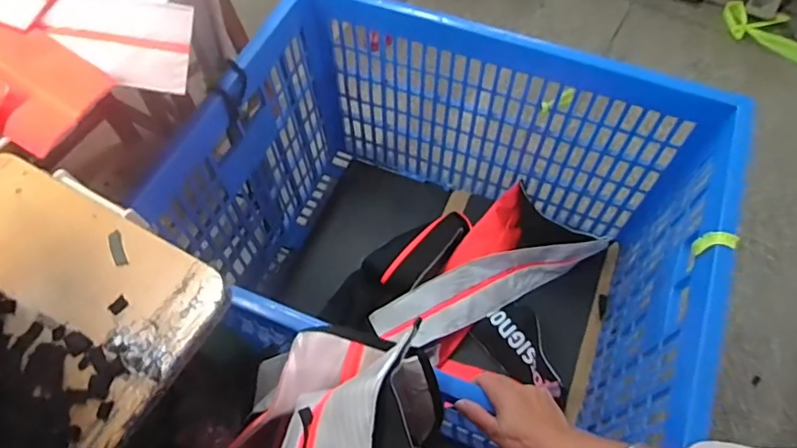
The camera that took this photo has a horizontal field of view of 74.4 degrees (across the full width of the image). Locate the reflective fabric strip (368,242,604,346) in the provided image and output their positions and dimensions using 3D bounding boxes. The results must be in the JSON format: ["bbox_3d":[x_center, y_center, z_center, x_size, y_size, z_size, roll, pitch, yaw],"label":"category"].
[{"bbox_3d":[0.183,0.127,1.127,0.498,0.121,0.119,-24,64,-13],"label":"reflective fabric strip"}]

